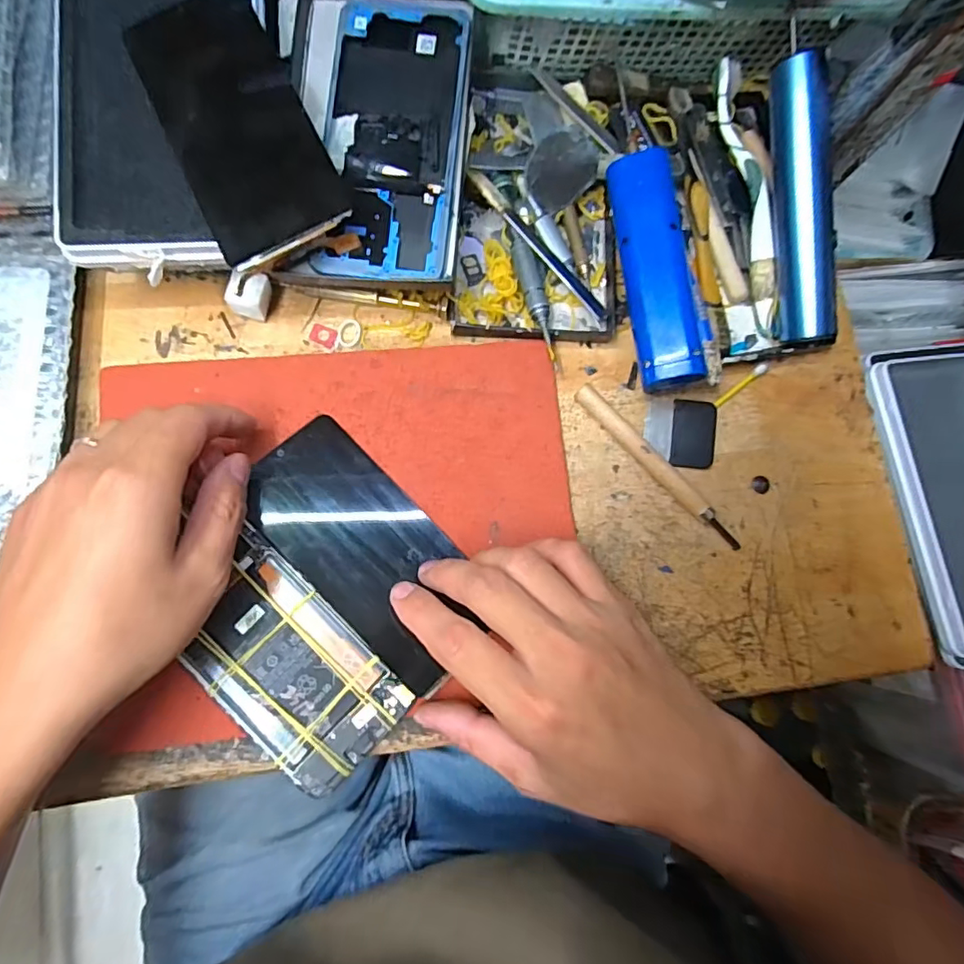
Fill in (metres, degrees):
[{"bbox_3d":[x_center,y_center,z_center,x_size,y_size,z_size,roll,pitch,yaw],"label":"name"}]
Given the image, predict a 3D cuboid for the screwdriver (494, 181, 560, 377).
[{"bbox_3d":[0.028,-0.125,0.325,0.016,0.009,0.117,-14,82,-7],"label":"screwdriver"}]

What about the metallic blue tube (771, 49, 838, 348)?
[{"bbox_3d":[0.182,-0.154,0.317,0.023,0.021,0.150,-11,102,-8],"label":"metallic blue tube"}]

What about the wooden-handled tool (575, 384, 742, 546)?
[{"bbox_3d":[0.101,-0.009,0.321,0.010,0.010,0.125,-44,87,-10],"label":"wooden-handled tool"}]

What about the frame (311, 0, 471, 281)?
[{"bbox_3d":[-0.047,-0.184,0.304,0.068,0.012,0.153,5,85,-1],"label":"frame"}]

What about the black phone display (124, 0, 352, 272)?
[{"bbox_3d":[-0.122,-0.180,0.277,0.064,0.008,0.145,-26,83,0],"label":"black phone display"}]

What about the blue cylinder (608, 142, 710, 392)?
[{"bbox_3d":[0.093,-0.116,0.316,0.031,0.038,0.129,-9,81,-6],"label":"blue cylinder"}]

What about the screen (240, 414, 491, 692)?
[{"bbox_3d":[-0.061,0.034,0.299,0.144,0.007,0.069,46,72,3],"label":"screen"}]

